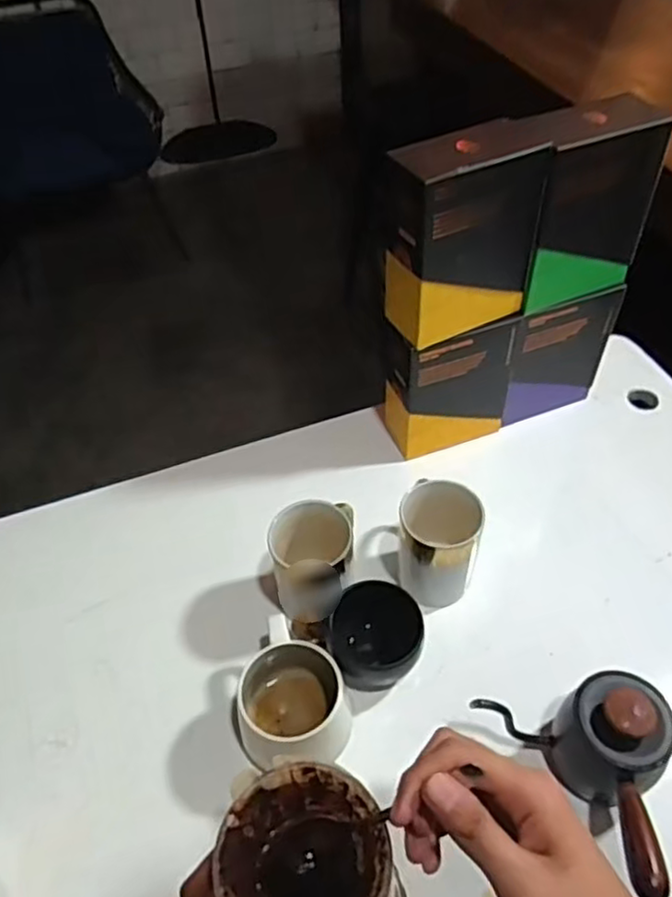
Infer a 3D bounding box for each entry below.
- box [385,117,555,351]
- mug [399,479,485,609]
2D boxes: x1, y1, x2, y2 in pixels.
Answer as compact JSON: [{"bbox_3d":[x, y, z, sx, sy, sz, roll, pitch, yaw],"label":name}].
[{"bbox_3d":[0.109,-0.181,0.590,0.116,0.165,0.064,-26,52,-18],"label":"box"},{"bbox_3d":[0.092,0.082,0.613,0.069,0.091,0.083,7,50,10],"label":"mug"}]

